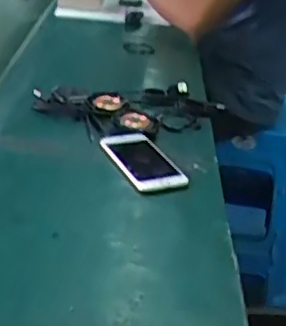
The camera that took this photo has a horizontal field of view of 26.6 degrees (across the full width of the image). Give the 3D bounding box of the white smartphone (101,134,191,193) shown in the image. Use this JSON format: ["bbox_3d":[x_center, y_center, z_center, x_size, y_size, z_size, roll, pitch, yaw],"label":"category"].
[{"bbox_3d":[0.002,-0.002,0.763,0.070,0.012,0.142,-9,30,-25],"label":"white smartphone"}]

